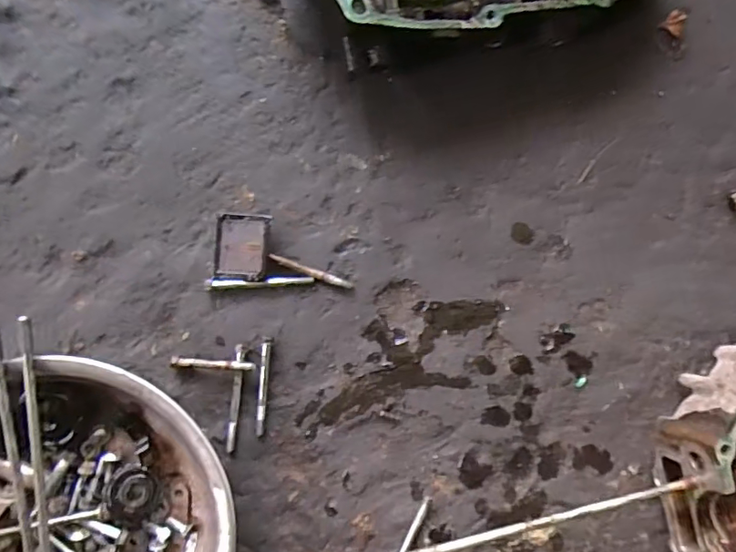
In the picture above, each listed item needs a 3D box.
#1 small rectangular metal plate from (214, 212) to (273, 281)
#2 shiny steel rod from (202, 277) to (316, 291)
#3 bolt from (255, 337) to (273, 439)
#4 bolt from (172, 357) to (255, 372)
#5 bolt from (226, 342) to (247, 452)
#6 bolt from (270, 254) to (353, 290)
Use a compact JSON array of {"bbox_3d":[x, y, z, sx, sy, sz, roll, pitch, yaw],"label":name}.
[{"bbox_3d":[-0.083,-0.019,0.341,0.035,0.010,0.044,5,88,-4],"label":"small rectangular metal plate"},{"bbox_3d":[-0.071,0.004,0.342,0.069,0.007,0.007,-3,88,-4],"label":"shiny steel rod"},{"bbox_3d":[-0.068,0.072,0.340,0.007,0.007,0.064,4,88,-4],"label":"bolt"},{"bbox_3d":[-0.100,0.057,0.337,0.053,0.012,0.006,4,88,-4],"label":"bolt"},{"bbox_3d":[-0.086,0.080,0.339,0.006,0.005,0.070,7,88,-4],"label":"bolt"},{"bbox_3d":[-0.037,-0.003,0.345,0.057,0.006,0.006,20,87,-3],"label":"bolt"}]

